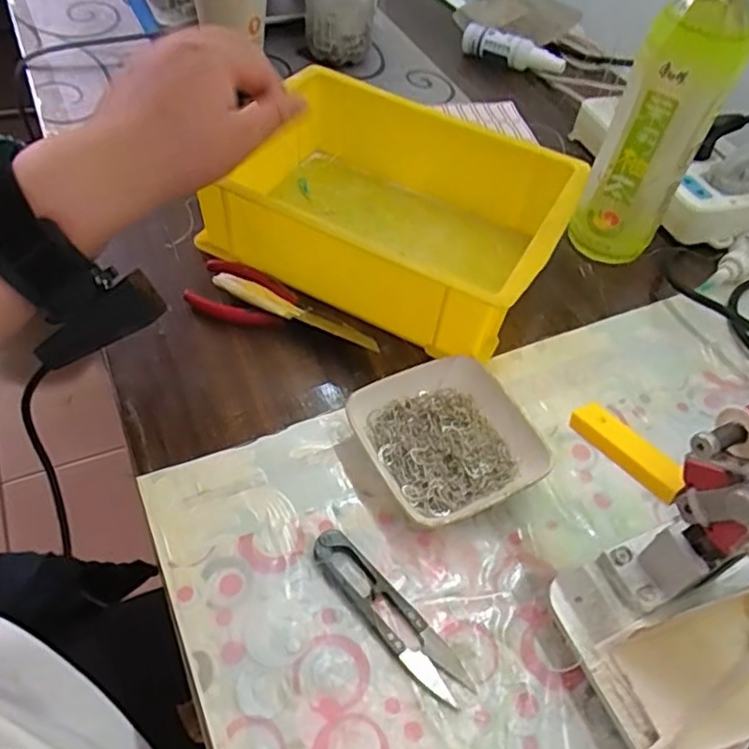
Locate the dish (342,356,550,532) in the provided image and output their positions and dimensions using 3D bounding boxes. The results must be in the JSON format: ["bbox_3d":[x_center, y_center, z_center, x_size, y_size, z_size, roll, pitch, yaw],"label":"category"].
[{"bbox_3d":[0.042,0.038,0.379,0.093,0.022,0.094,-22,57,-21],"label":"dish"}]

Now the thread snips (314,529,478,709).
[{"bbox_3d":[0.007,0.118,0.320,0.022,0.010,0.101,-35,62,-28],"label":"thread snips"}]

